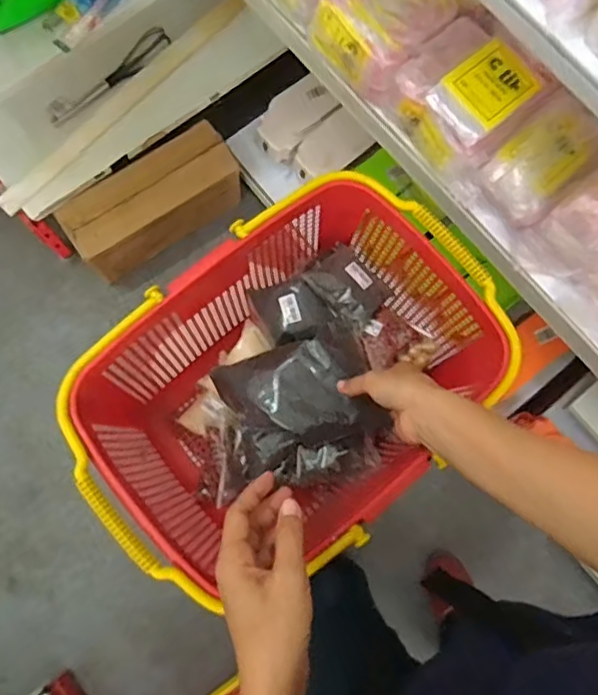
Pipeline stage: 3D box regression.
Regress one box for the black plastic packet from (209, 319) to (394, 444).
[{"bbox_3d":[0.004,0.055,0.660,0.168,0.053,0.127,-21,80,-5],"label":"black plastic packet"}]

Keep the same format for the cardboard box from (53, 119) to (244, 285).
[{"bbox_3d":[-0.314,-0.322,1.312,0.394,0.187,0.159,-33,82,-7],"label":"cardboard box"}]

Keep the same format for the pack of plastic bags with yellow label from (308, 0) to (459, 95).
[{"bbox_3d":[0.120,-0.468,0.839,0.161,0.084,0.159,43,81,6],"label":"pack of plastic bags with yellow label"}]

